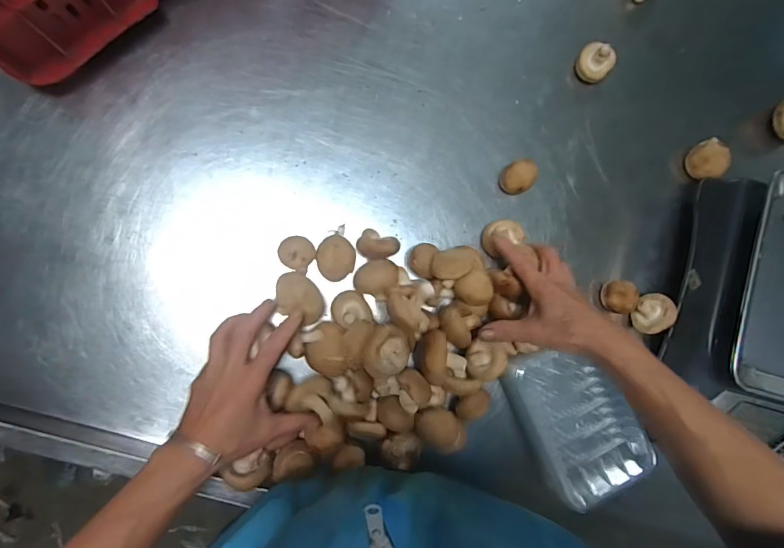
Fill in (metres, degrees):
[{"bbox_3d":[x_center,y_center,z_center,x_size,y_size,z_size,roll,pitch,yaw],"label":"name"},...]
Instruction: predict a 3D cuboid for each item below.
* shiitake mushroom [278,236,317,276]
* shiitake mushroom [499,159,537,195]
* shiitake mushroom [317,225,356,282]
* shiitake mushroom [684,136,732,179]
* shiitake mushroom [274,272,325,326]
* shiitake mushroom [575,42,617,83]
[{"bbox_3d":[-0.106,-0.024,0.486,0.039,0.026,0.037,0,88,-8],"label":"shiitake mushroom"},{"bbox_3d":[0.147,-0.114,0.512,0.036,0.040,0.036,0,88,-8],"label":"shiitake mushroom"},{"bbox_3d":[-0.062,-0.021,0.488,0.049,0.032,0.048,0,88,-8],"label":"shiitake mushroom"},{"bbox_3d":[0.402,-0.144,0.554,0.039,0.040,0.050,-17,91,-8],"label":"shiitake mushroom"},{"bbox_3d":[-0.096,0.026,0.458,0.055,0.047,0.043,30,86,-8],"label":"shiitake mushroom"},{"bbox_3d":[0.248,-0.258,0.530,0.033,0.035,0.043,-42,94,-7],"label":"shiitake mushroom"}]

